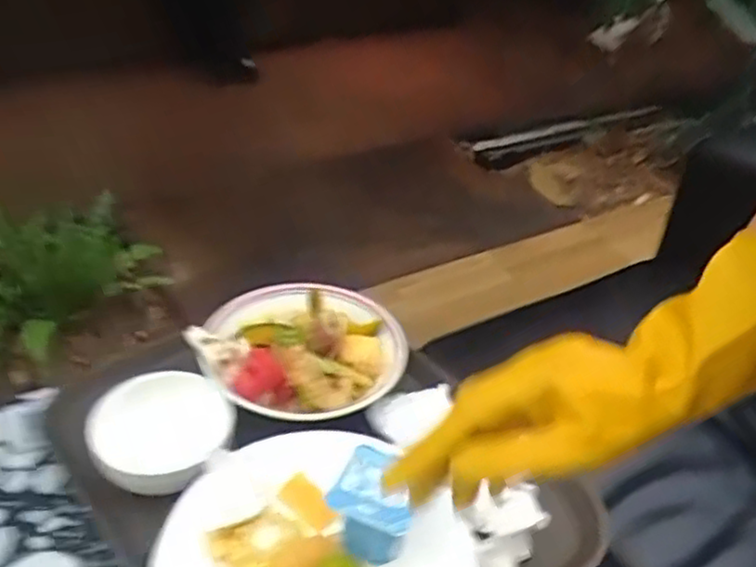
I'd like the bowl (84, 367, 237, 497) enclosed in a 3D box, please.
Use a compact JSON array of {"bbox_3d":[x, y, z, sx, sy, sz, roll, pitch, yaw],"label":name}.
[{"bbox_3d":[-0.190,0.139,0.624,0.120,0.058,0.120,3,36,-2],"label":"bowl"}]

